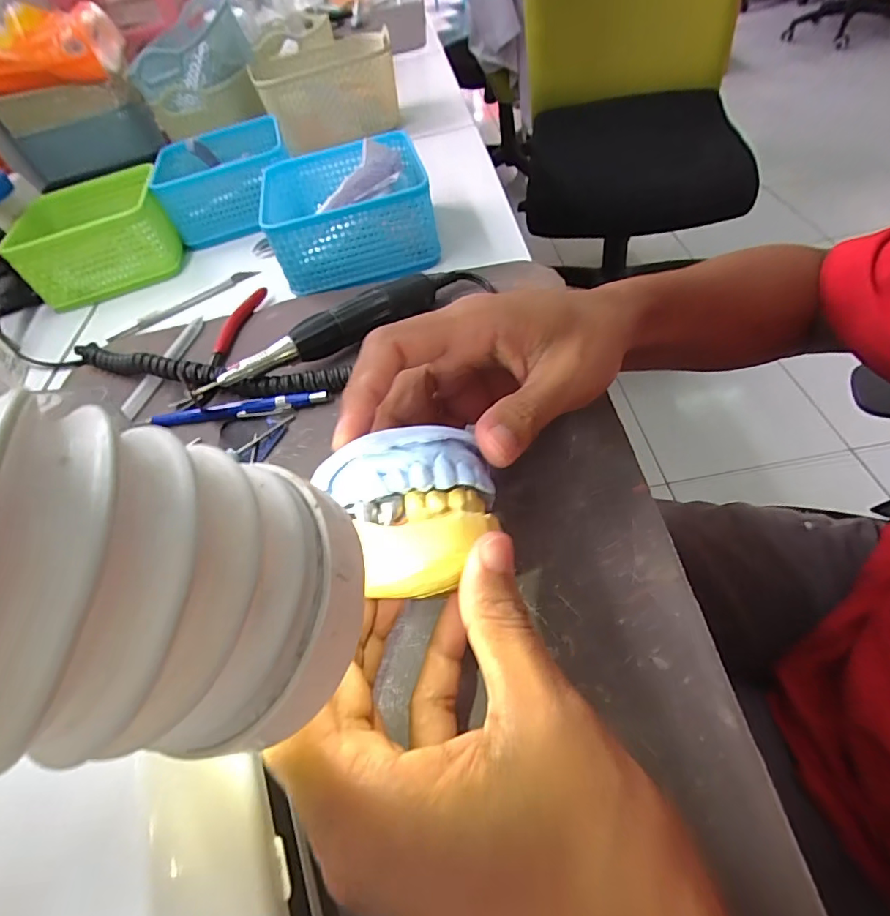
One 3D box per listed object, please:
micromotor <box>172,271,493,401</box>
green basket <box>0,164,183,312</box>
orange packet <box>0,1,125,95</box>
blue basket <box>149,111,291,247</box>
[{"bbox_3d":[-0.067,-0.088,0.342,0.216,0.030,0.022,-31,51,-14],"label":"micromotor"},{"bbox_3d":[-0.335,-0.218,0.492,0.131,0.063,0.124,-24,50,-8],"label":"green basket"},{"bbox_3d":[-0.468,-0.464,0.567,0.168,0.065,0.079,-11,49,3],"label":"orange packet"},{"bbox_3d":[-0.226,-0.289,0.524,0.130,0.063,0.129,-20,49,-5],"label":"blue basket"}]

